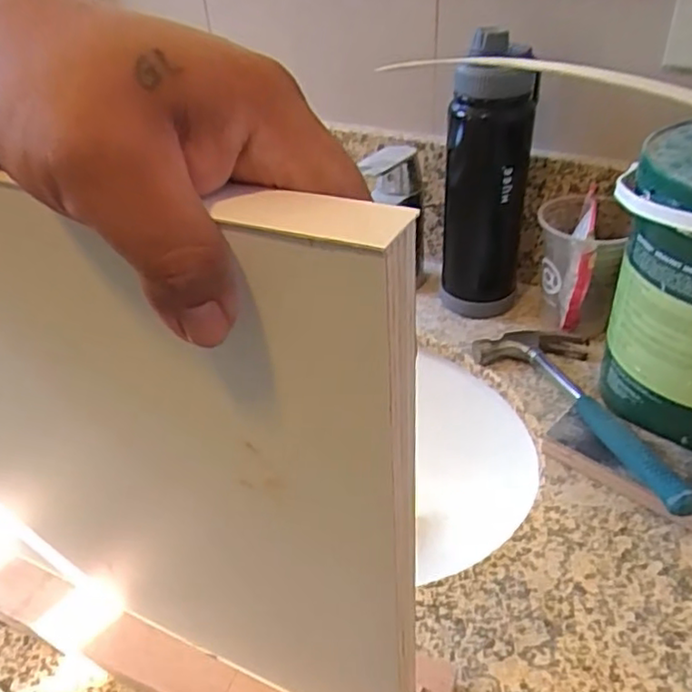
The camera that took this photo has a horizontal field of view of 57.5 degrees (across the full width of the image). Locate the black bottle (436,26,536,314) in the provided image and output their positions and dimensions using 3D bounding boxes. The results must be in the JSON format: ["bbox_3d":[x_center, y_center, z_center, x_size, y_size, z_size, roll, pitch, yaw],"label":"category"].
[{"bbox_3d":[0.139,-0.160,0.625,0.082,0.259,0.074,4,38,11],"label":"black bottle"}]

